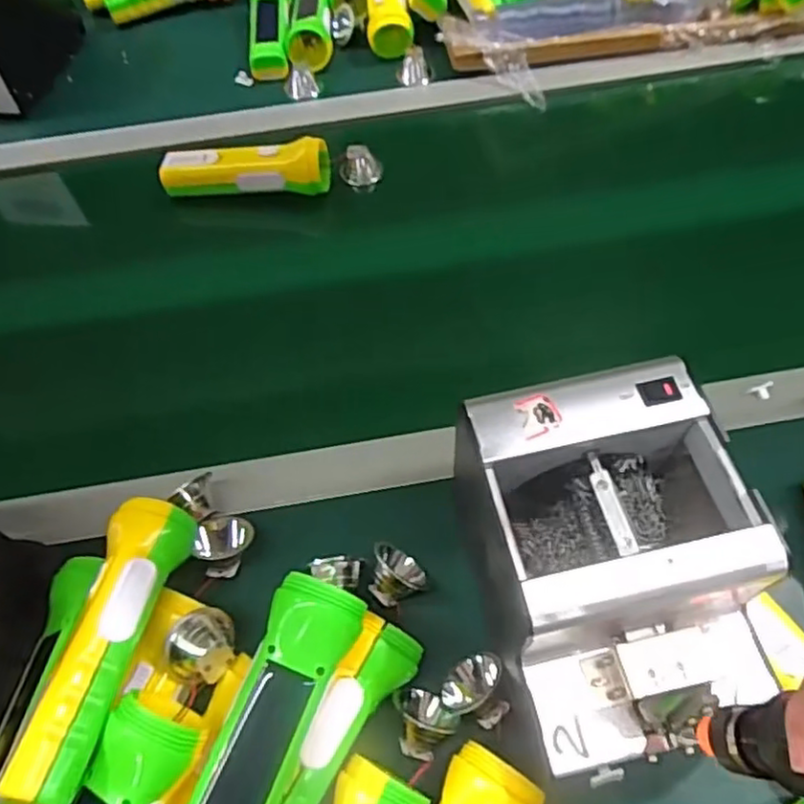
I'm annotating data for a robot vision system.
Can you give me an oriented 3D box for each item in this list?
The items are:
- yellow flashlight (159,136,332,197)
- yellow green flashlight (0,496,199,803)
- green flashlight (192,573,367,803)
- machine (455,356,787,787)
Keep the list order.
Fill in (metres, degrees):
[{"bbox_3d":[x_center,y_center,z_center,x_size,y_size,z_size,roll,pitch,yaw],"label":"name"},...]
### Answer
[{"bbox_3d":[-0.155,-0.230,0.660,0.165,0.044,0.045,1,57,4],"label":"yellow flashlight"},{"bbox_3d":[-0.166,0.131,0.371,0.044,0.048,0.163,6,58,8],"label":"yellow green flashlight"},{"bbox_3d":[-0.071,0.175,0.345,0.049,0.044,0.164,18,61,15],"label":"green flashlight"},{"bbox_3d":[0.113,0.089,0.359,0.121,0.120,0.170,-13,58,-4],"label":"machine"}]

